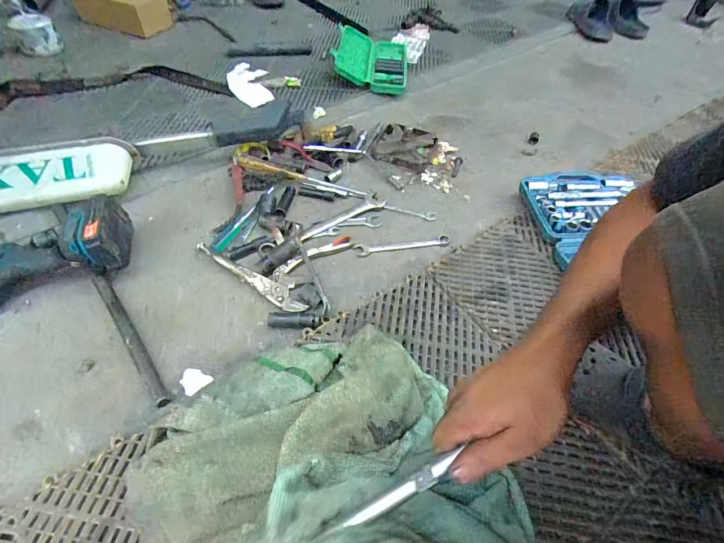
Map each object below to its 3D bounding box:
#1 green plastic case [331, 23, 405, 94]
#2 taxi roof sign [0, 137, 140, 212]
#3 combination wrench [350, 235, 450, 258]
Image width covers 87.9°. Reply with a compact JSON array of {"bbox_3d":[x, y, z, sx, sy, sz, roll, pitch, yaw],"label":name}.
[{"bbox_3d":[0.031,-0.634,1.111,0.205,0.088,0.320,6,51,2],"label":"green plastic case"},{"bbox_3d":[-0.586,-0.165,0.677,0.328,0.084,0.081,-14,54,-16],"label":"taxi roof sign"},{"bbox_3d":[0.076,-0.049,0.702,0.181,0.011,0.028,-6,52,-10],"label":"combination wrench"}]

